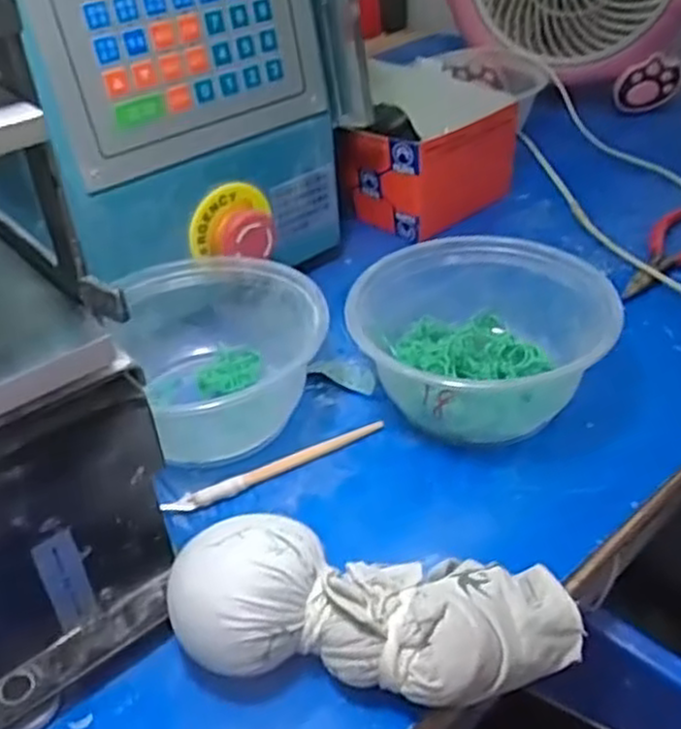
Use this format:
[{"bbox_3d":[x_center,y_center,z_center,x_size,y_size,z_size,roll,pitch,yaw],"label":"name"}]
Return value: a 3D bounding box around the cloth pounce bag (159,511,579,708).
[{"bbox_3d":[0.013,0.096,0.288,0.149,0.050,0.055,3,38,9],"label":"cloth pounce bag"}]

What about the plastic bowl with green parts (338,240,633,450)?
[{"bbox_3d":[0.071,-0.015,0.410,0.128,0.071,0.106,-9,38,-6],"label":"plastic bowl with green parts"}]

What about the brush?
[{"bbox_3d":[-0.031,0.051,0.383,0.119,0.007,0.011,-20,40,-20],"label":"brush"}]

